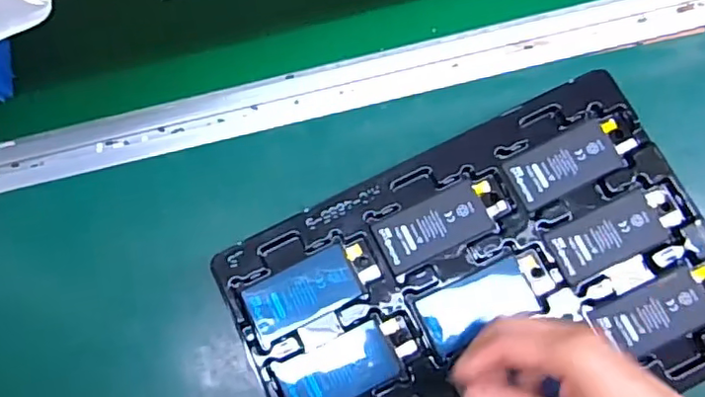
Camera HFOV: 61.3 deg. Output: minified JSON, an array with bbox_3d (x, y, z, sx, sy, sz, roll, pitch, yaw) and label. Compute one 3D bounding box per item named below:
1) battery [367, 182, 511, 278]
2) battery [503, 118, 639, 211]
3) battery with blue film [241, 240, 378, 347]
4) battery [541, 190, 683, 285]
[{"bbox_3d":[0.066,0.019,0.447,0.096,0.004,0.042,-26,77,-3],"label":"battery"},{"bbox_3d":[0.166,-0.028,0.451,0.095,0.004,0.041,-25,77,-3],"label":"battery"},{"bbox_3d":[-0.030,0.067,0.437,0.095,0.004,0.043,-27,77,-3],"label":"battery with blue film"},{"bbox_3d":[0.193,0.025,0.437,0.097,0.004,0.042,-23,77,-3],"label":"battery"}]

